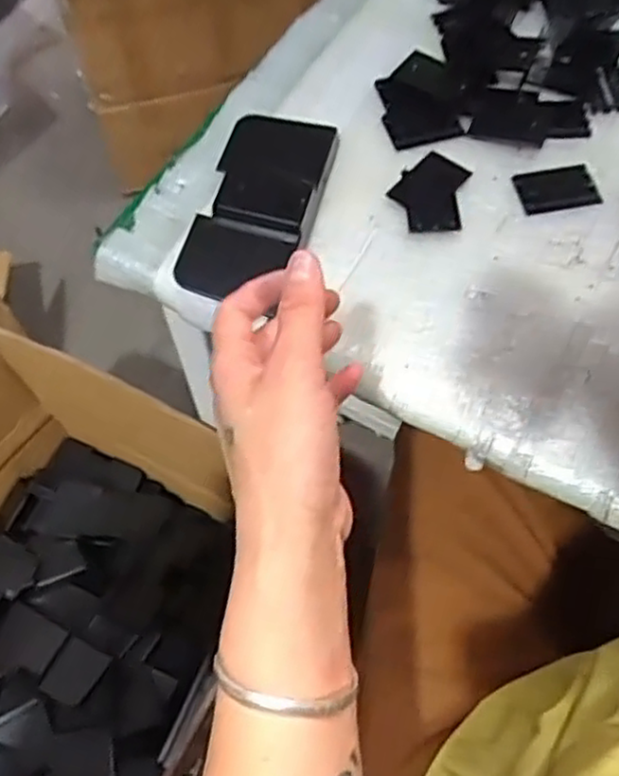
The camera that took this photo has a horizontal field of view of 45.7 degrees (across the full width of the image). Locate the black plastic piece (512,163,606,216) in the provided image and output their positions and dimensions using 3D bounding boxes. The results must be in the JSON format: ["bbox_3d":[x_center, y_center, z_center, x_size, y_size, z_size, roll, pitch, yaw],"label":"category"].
[{"bbox_3d":[0.177,-0.142,0.523,0.057,0.006,0.041,-9,62,-5],"label":"black plastic piece"}]

